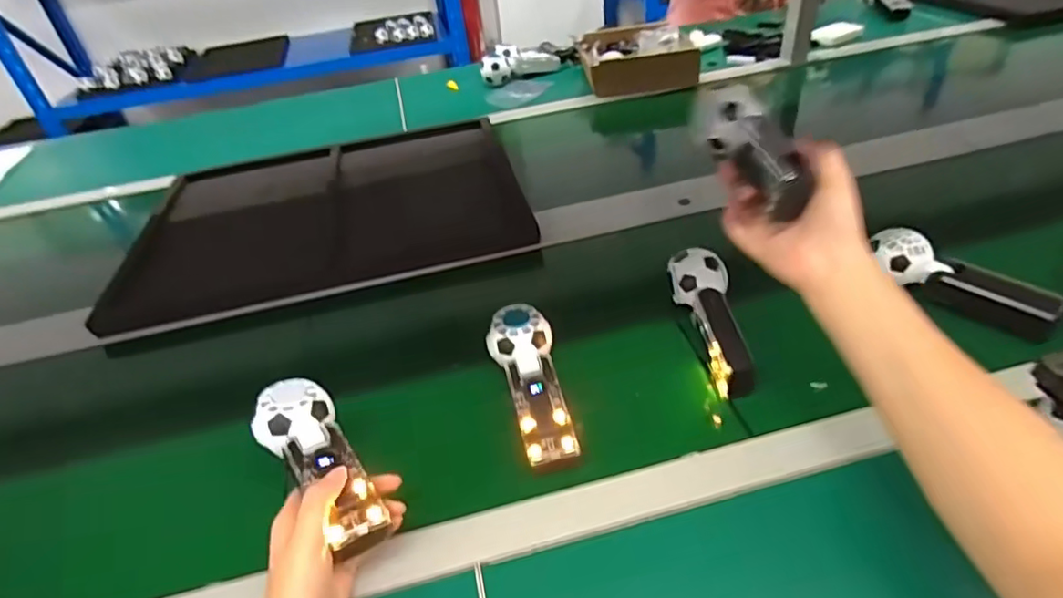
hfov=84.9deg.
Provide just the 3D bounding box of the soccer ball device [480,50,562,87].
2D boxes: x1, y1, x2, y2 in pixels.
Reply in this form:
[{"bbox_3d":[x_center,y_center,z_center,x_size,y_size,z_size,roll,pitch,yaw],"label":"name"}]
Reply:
[{"bbox_3d":[-0.030,-0.508,1.253,0.176,0.056,0.086,-20,40,-14],"label":"soccer ball device"}]

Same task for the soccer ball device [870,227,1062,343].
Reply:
[{"bbox_3d":[0.417,-0.014,0.572,0.160,0.042,0.045,36,55,26],"label":"soccer ball device"}]

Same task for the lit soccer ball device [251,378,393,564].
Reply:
[{"bbox_3d":[-0.165,0.123,0.451,0.059,0.024,0.164,-30,49,-25],"label":"lit soccer ball device"}]

